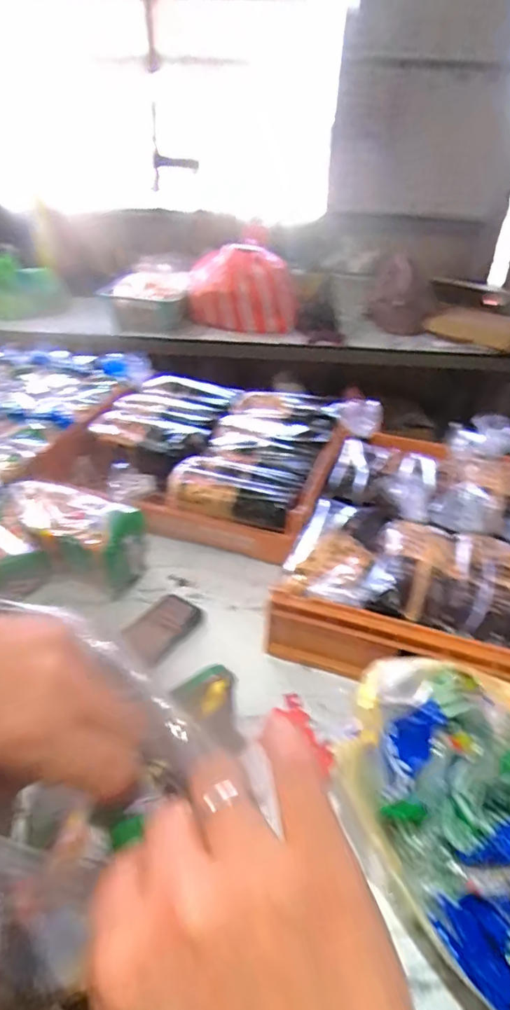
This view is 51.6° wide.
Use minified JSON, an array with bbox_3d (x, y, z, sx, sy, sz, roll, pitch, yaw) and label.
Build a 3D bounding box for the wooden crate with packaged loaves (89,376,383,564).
[{"bbox_3d":[-0.059,-0.126,1.136,0.572,0.130,0.489,13,37,14],"label":"wooden crate with packaged loaves"}]

